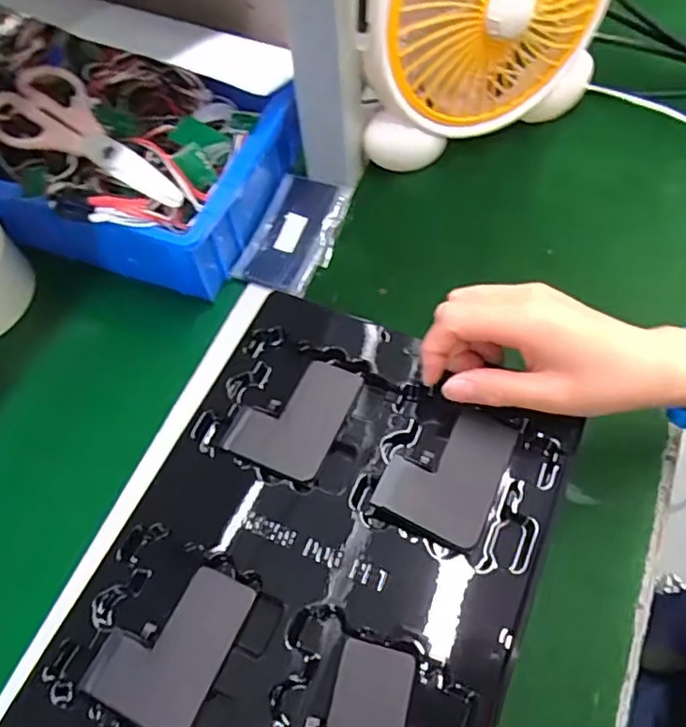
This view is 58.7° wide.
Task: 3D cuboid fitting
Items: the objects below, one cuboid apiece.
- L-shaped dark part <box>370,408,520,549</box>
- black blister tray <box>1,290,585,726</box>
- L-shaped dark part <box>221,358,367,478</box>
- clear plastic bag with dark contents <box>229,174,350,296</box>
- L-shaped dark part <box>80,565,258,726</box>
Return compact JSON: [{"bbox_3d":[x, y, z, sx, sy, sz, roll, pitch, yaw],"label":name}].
[{"bbox_3d":[0.059,0.058,0.343,0.059,0.009,0.077,22,65,14],"label":"L-shaped dark part"},{"bbox_3d":[-0.012,0.100,0.322,0.208,0.016,0.276,21,64,14],"label":"black blister tray"},{"bbox_3d":[-0.029,0.029,0.368,0.059,0.006,0.074,18,64,12],"label":"L-shaped dark part"},{"bbox_3d":[-0.042,-0.110,0.512,0.071,0.015,0.108,15,63,11],"label":"clear plastic bag with dark contents"},{"bbox_3d":[-0.086,0.140,0.309,0.058,0.004,0.075,21,64,13],"label":"L-shaped dark part"}]

